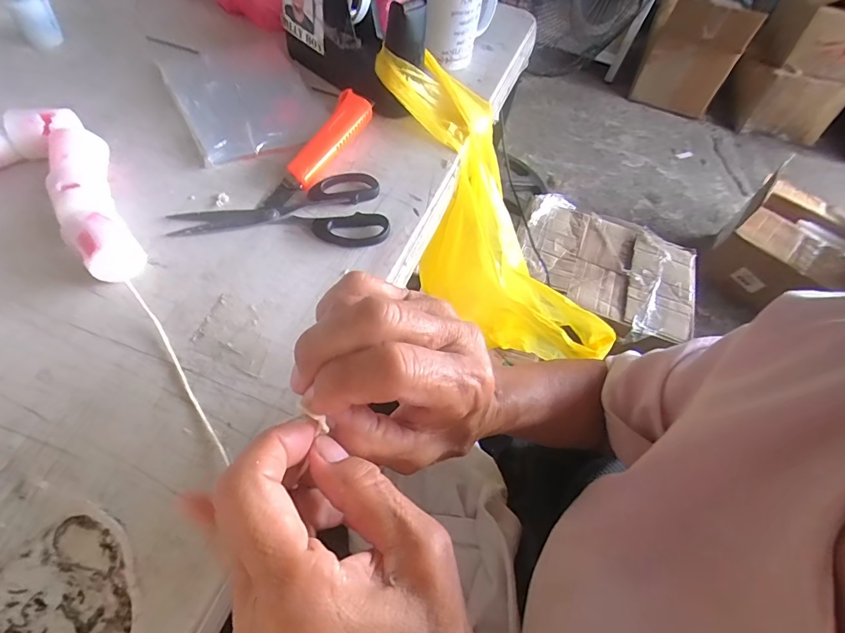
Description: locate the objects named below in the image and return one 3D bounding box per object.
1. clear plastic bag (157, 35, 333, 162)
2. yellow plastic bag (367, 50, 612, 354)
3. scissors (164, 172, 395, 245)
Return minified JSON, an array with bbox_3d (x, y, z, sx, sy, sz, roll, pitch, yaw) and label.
[{"bbox_3d":[-0.186,-0.241,0.462,0.135,0.006,0.216,-23,62,-21],"label":"clear plastic bag"},{"bbox_3d":[0.060,-0.104,0.457,0.121,0.110,0.339,-25,94,-19],"label":"yellow plastic bag"},{"bbox_3d":[-0.116,-0.089,0.369,0.166,0.008,0.076,-2,56,-8],"label":"scissors"}]

